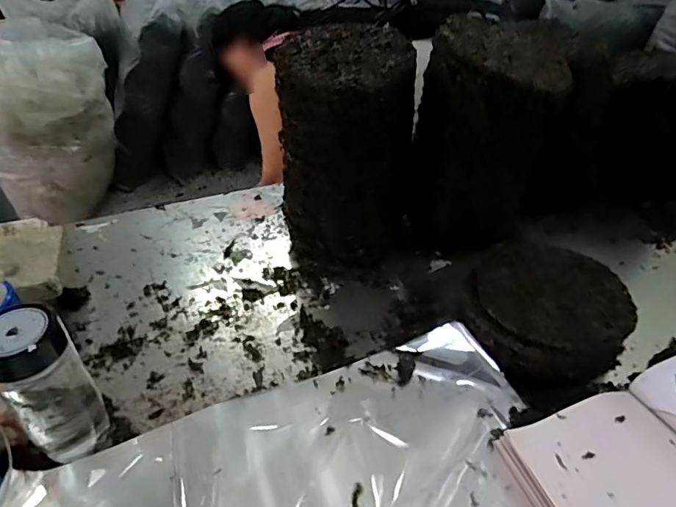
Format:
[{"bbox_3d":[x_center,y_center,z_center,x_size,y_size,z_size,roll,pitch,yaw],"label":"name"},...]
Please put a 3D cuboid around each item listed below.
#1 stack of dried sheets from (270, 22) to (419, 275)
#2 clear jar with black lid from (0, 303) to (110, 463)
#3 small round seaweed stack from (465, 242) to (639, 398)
[{"bbox_3d":[0.025,-0.156,0.763,0.204,0.323,0.184,2,38,4],"label":"stack of dried sheets"},{"bbox_3d":[-0.299,0.142,0.506,0.062,0.178,0.078,25,45,29],"label":"clear jar with black lid"},{"bbox_3d":[0.275,0.074,0.655,0.204,0.078,0.191,0,38,0],"label":"small round seaweed stack"}]

